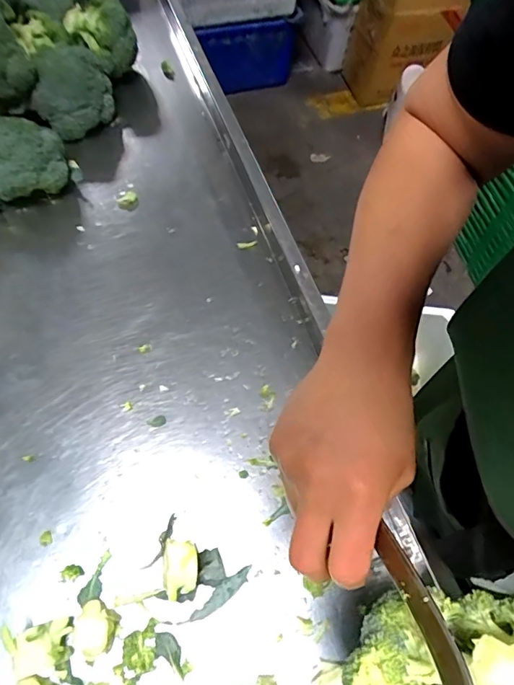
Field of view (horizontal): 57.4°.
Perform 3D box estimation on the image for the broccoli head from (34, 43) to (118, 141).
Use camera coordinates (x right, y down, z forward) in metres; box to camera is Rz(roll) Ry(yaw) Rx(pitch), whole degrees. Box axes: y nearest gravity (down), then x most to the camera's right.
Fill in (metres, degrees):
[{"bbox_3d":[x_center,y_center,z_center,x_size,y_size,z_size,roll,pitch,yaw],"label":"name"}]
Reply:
[{"bbox_3d":[-0.279,-0.382,0.712,0.112,0.094,0.100,-13,64,-10],"label":"broccoli head"}]

